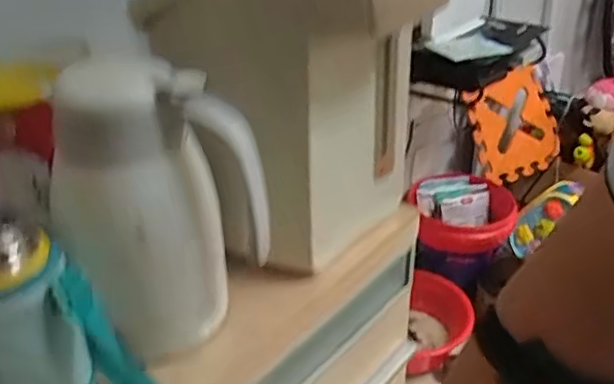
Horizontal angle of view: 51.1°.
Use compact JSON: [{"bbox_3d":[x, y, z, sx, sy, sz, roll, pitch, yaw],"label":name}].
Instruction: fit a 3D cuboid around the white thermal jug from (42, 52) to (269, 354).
[{"bbox_3d":[-0.111,-0.001,0.527,0.125,0.212,0.146,12,33,21],"label":"white thermal jug"}]

